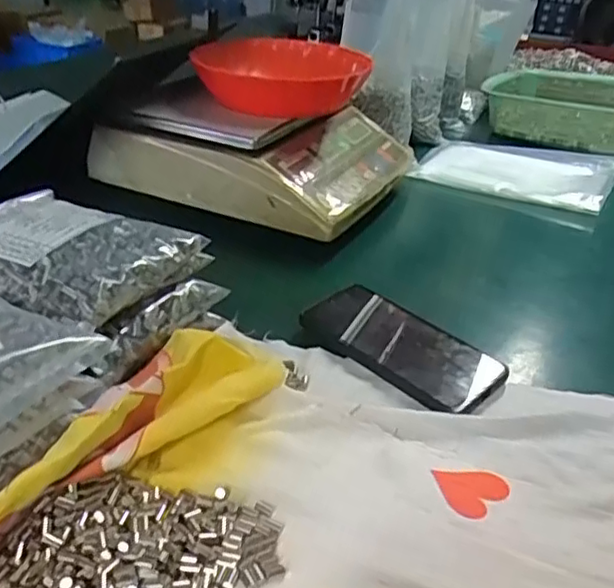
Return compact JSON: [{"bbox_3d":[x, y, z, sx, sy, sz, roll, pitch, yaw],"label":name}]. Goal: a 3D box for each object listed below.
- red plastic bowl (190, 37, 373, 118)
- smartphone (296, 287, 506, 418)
[{"bbox_3d":[-0.027,-0.259,0.762,0.190,0.057,0.190,4,31,1],"label":"red plastic bowl"},{"bbox_3d":[0.076,0.039,0.517,0.161,0.017,0.079,30,40,34],"label":"smartphone"}]

